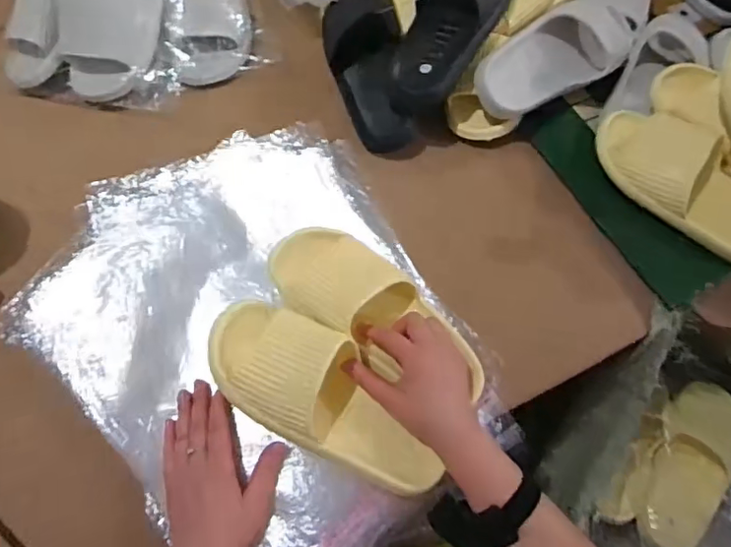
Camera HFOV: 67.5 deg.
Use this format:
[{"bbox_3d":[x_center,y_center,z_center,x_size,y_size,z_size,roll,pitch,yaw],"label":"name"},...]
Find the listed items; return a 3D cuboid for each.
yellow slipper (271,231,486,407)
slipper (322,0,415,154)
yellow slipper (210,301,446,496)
[{"bbox_3d":[0.012,0.037,0.568,0.257,0.062,0.105,31,68,8],"label":"yellow slipper"},{"bbox_3d":[0.005,-0.283,0.737,0.099,0.073,0.240,-12,89,-7],"label":"slipper"},{"bbox_3d":[-0.040,0.119,0.525,0.256,0.067,0.105,40,69,2],"label":"yellow slipper"}]

